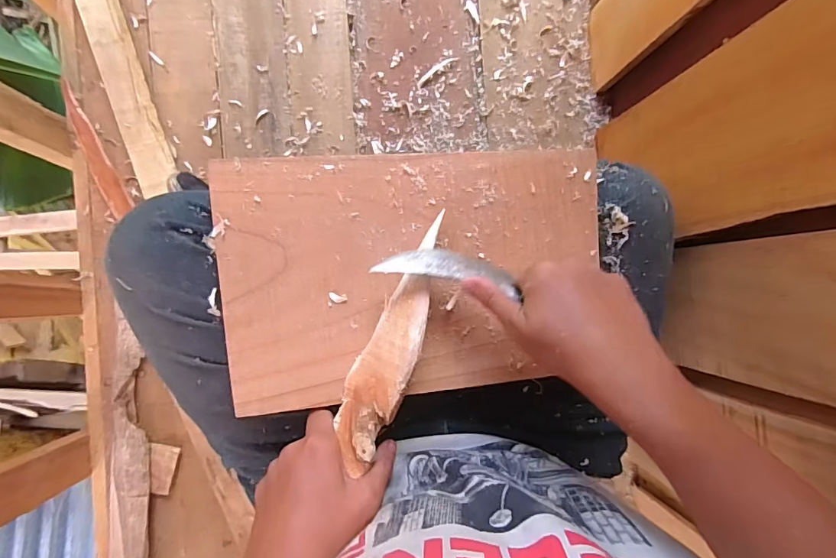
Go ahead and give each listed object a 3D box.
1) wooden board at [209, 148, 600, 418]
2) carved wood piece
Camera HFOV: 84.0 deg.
[{"bbox_3d":[0.004,-0.004,0.396,0.321,0.008,0.201,-5,94,-9],"label":"wooden board"},{"bbox_3d":[-0.020,0.048,0.374,0.043,0.023,0.204,21,86,-3],"label":"carved wood piece"}]

